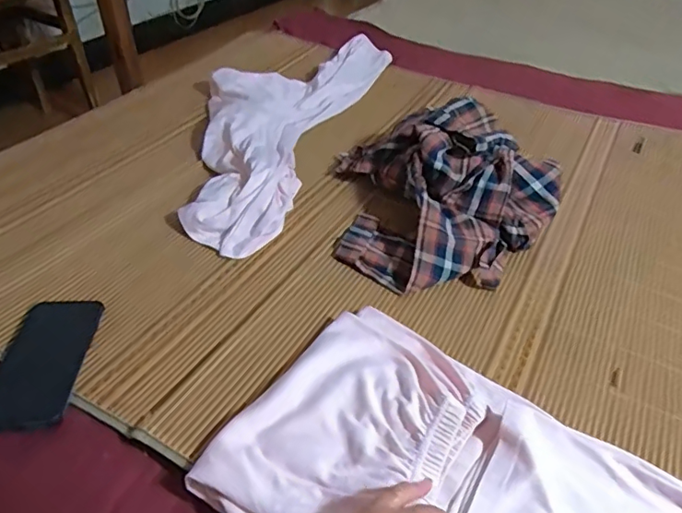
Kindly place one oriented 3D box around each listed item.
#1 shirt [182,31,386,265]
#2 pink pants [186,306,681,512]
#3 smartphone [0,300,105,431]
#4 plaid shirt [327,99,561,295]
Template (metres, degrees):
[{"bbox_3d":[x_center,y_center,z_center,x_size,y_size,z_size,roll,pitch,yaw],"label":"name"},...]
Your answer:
[{"bbox_3d":[-0.130,-0.265,0.969,0.278,0.059,0.719,13,42,11],"label":"shirt"},{"bbox_3d":[0.113,0.211,0.440,0.428,0.023,0.267,27,46,25],"label":"pink pants"},{"bbox_3d":[-0.310,0.104,0.553,0.083,0.009,0.163,0,41,-4],"label":"smartphone"},{"bbox_3d":[0.143,-0.104,0.760,0.307,0.113,0.318,-4,41,-8],"label":"plaid shirt"}]

